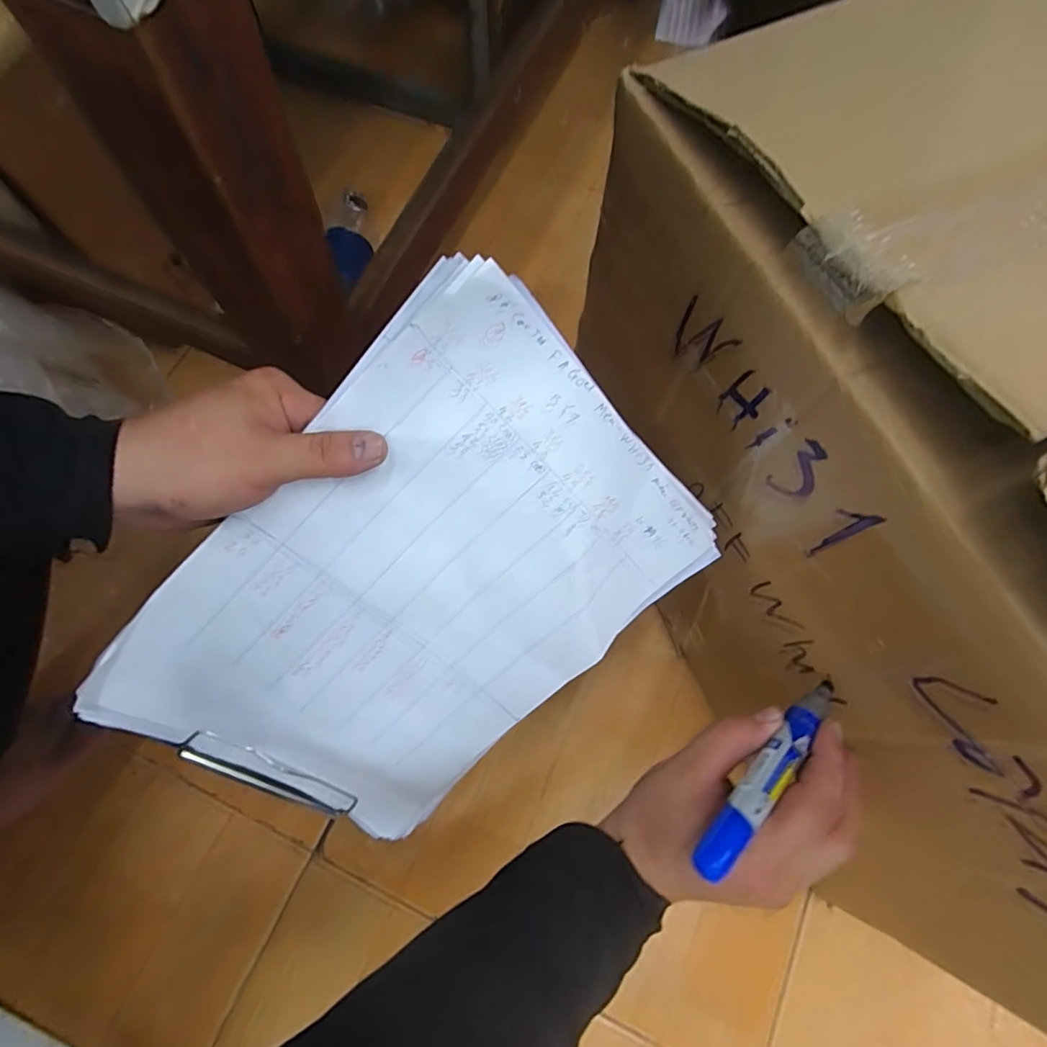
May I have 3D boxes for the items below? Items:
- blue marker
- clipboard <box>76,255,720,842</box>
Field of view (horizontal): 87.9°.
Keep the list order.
[{"bbox_3d":[0.126,0.120,0.271,0.125,0.012,0.016,-36,76,-29],"label":"blue marker"},{"bbox_3d":[-0.058,0.045,0.304,0.301,0.015,0.218,-43,113,6],"label":"clipboard"}]

